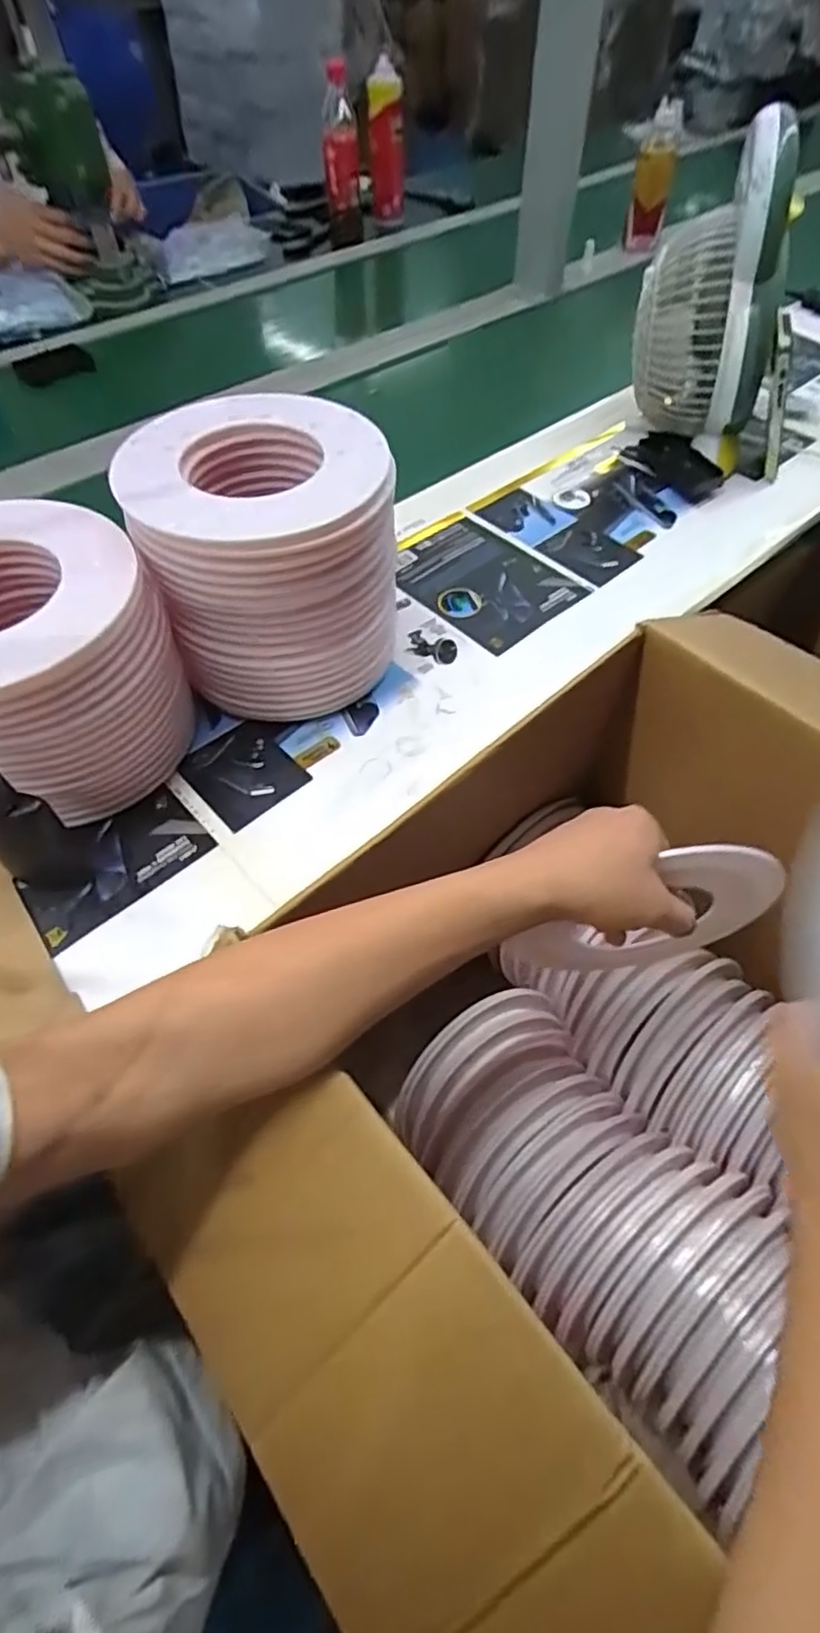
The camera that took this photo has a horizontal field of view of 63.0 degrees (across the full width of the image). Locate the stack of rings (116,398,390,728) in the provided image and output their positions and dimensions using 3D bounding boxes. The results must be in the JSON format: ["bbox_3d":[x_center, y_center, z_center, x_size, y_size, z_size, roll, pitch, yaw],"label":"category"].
[{"bbox_3d":[-0.112,-0.207,0.565,0.190,0.193,0.186,-10,56,-5],"label":"stack of rings"}]

